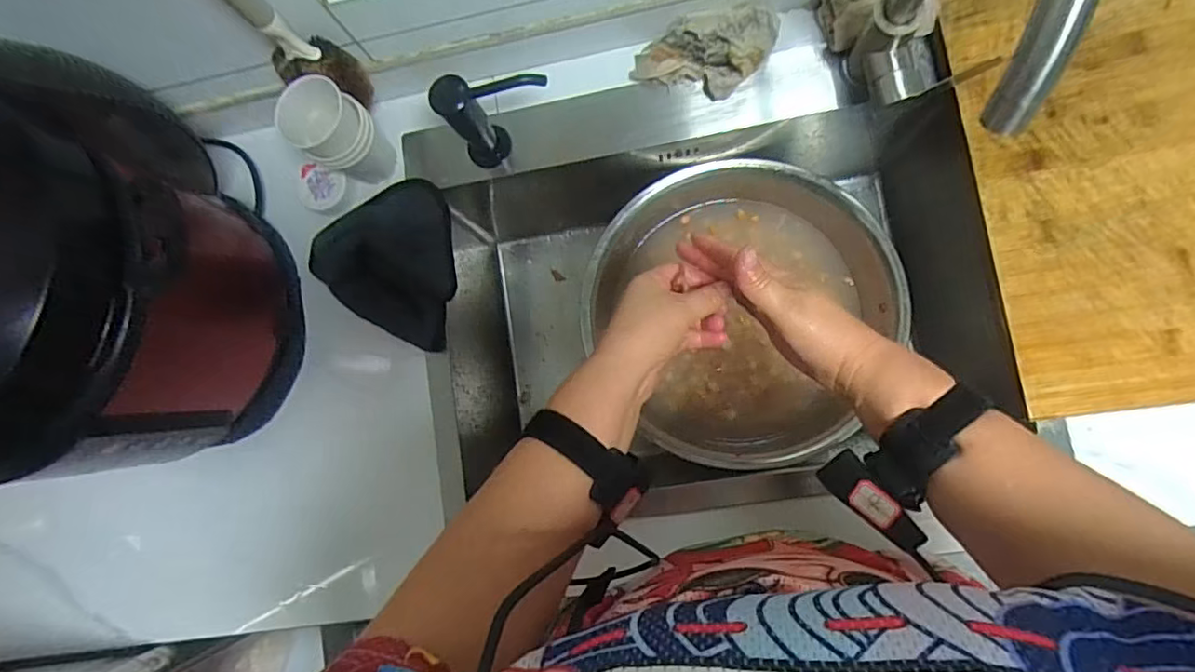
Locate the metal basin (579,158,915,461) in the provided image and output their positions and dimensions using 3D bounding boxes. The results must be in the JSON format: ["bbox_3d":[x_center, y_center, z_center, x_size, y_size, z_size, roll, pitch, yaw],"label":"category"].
[{"bbox_3d":[0.168,-0.036,0.663,0.299,0.133,0.327,0,86,7],"label":"metal basin"}]

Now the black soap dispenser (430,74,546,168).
[{"bbox_3d":[-0.091,-0.205,0.553,0.101,0.111,0.044,-1,86,7],"label":"black soap dispenser"}]

